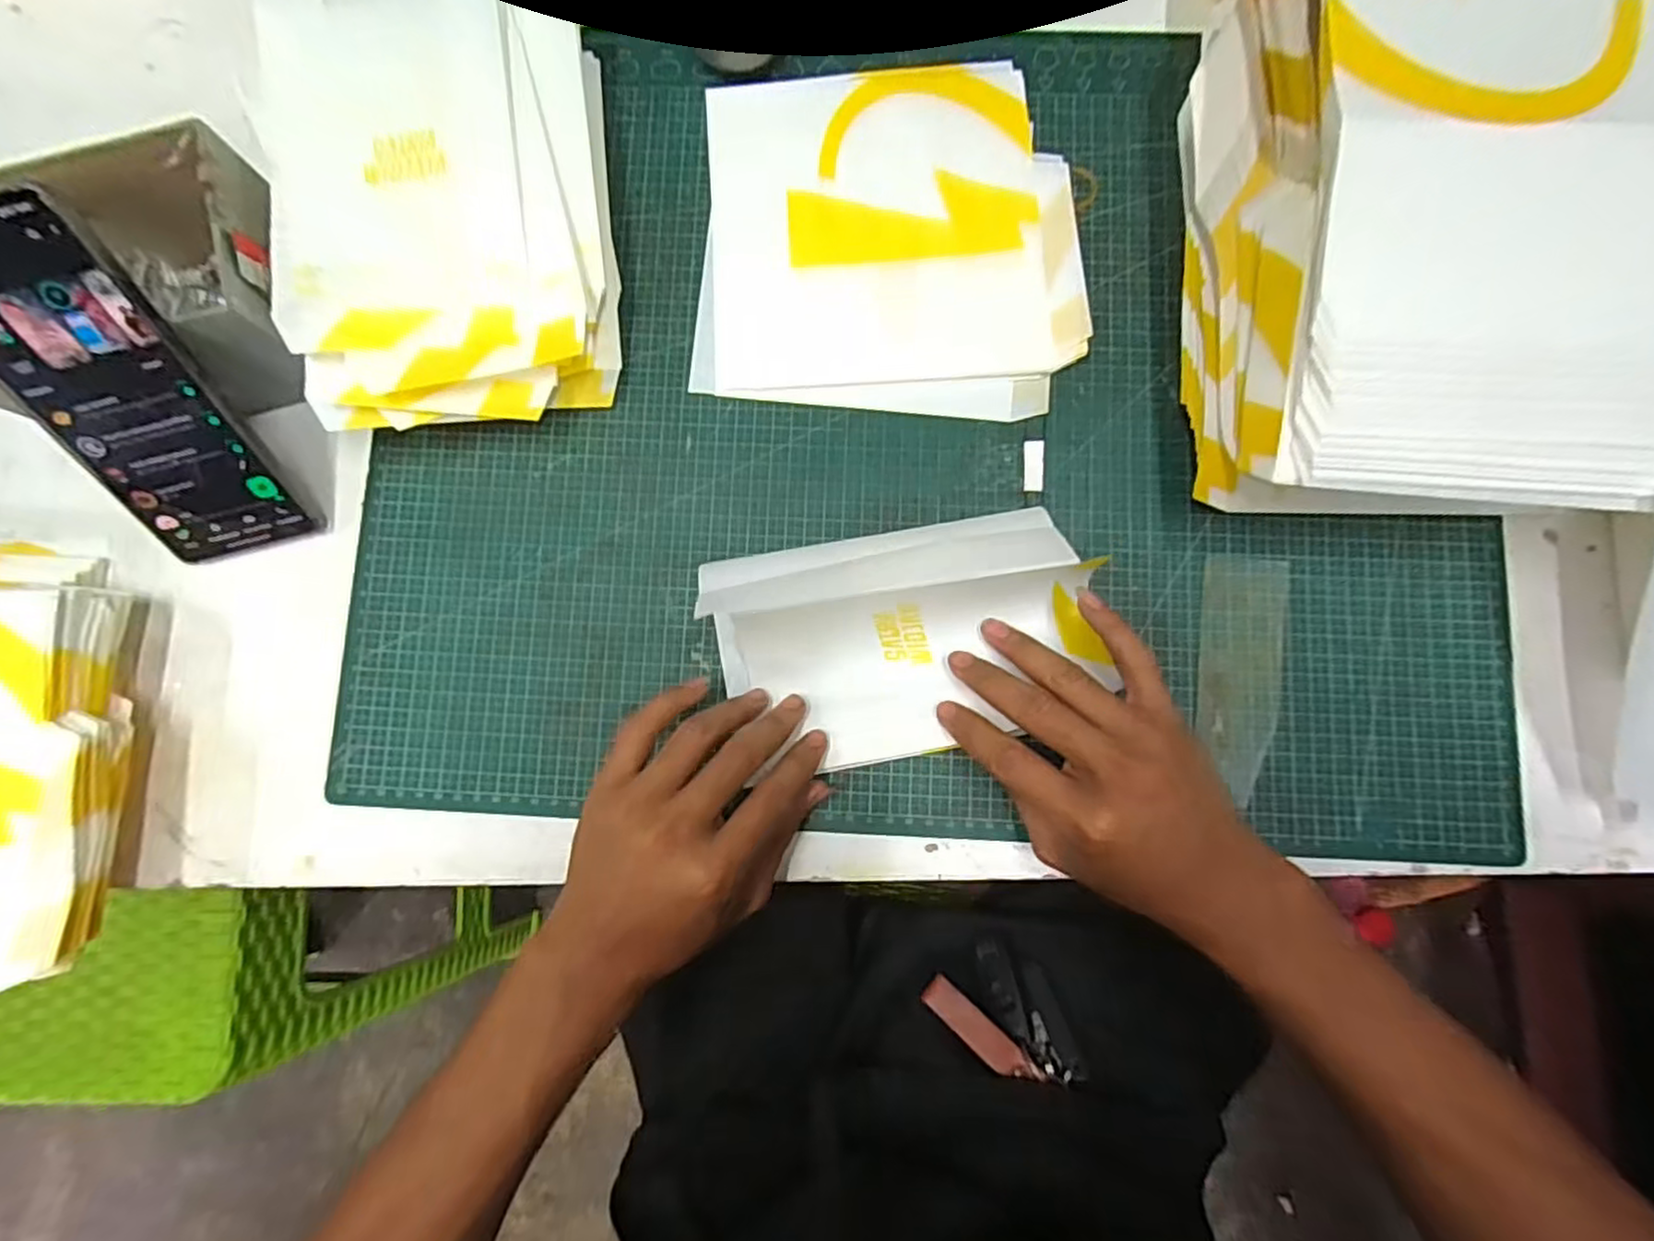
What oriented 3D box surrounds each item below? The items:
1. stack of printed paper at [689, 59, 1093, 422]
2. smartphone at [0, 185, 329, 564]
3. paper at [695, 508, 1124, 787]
[{"bbox_3d":[0.034,-0.209,0.380,0.200,0.010,0.191,3,83,2],"label":"stack of printed paper"},{"bbox_3d":[-0.311,-0.096,0.313,0.069,0.161,0.010,-16,42,0],"label":"smartphone"},{"bbox_3d":[0.036,0.009,0.344,0.187,0.040,0.112,-10,83,1],"label":"paper"}]

